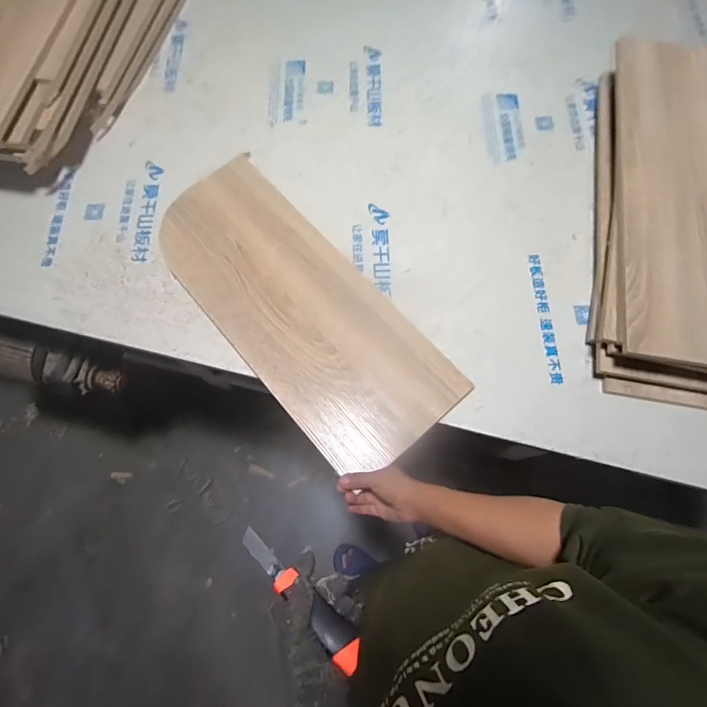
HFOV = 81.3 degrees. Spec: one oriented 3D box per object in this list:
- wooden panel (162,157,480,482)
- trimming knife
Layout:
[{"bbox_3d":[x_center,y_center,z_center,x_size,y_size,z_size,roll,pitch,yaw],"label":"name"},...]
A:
[{"bbox_3d":[-0.096,-0.086,0.672,0.241,0.011,0.578,-38,75,-11],"label":"wooden panel"},{"bbox_3d":[-0.065,0.280,0.483,0.191,0.028,0.027,33,75,25],"label":"trimming knife"}]

